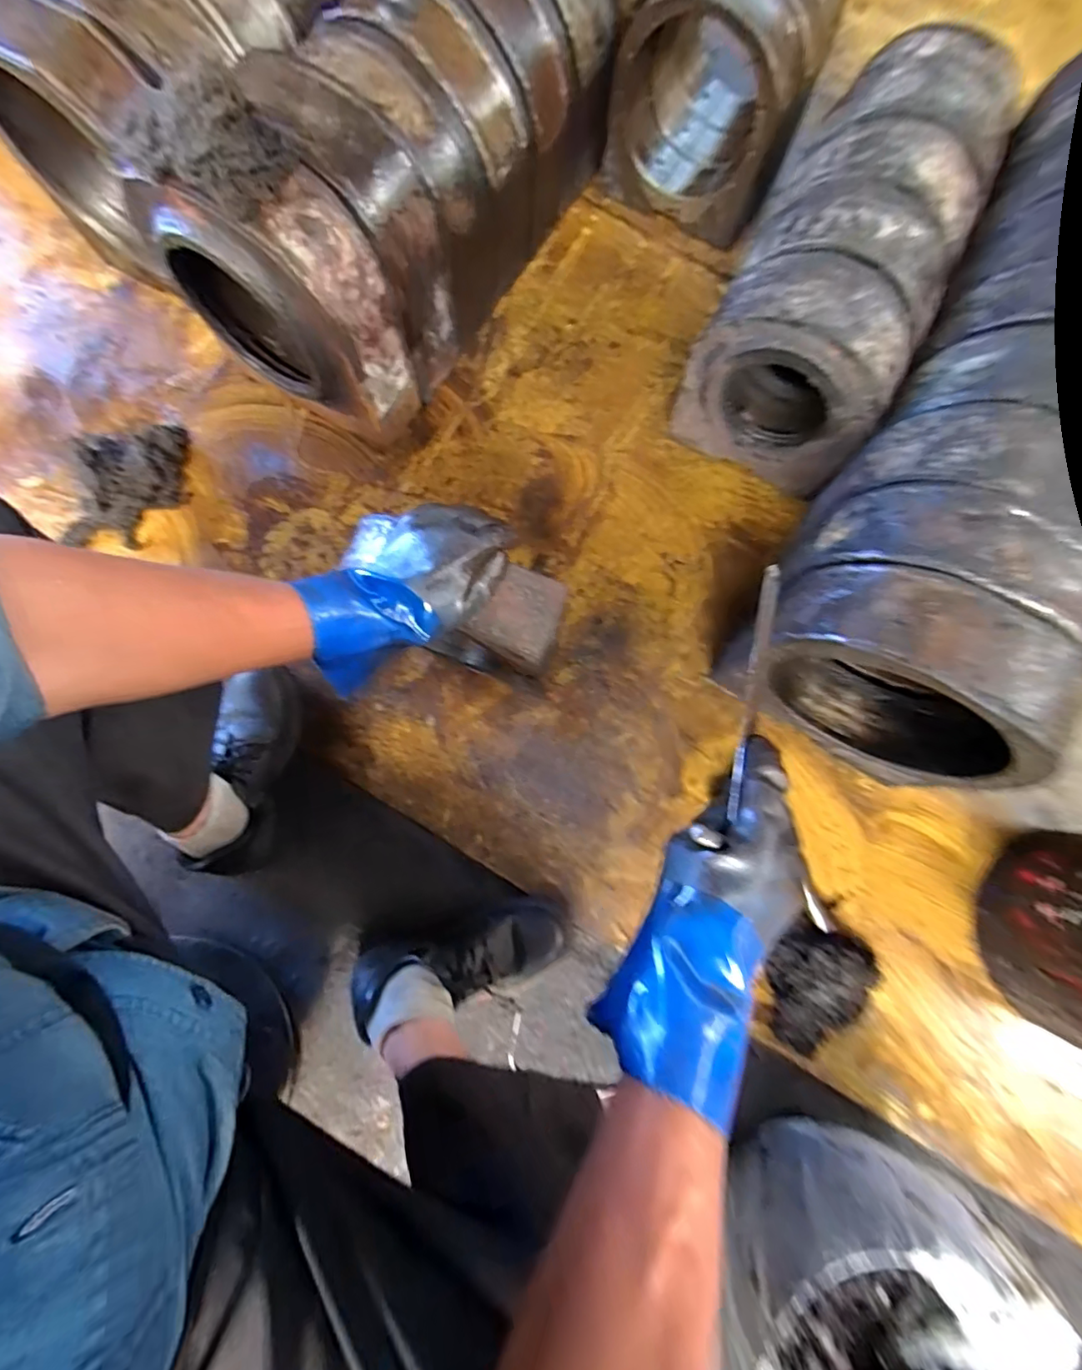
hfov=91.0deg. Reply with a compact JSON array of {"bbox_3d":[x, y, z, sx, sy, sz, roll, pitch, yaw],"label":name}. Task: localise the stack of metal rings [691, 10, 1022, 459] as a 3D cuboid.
[{"bbox_3d":[0.416,-0.580,0.721,0.234,0.225,0.536,28,80,4],"label":"stack of metal rings"}]

